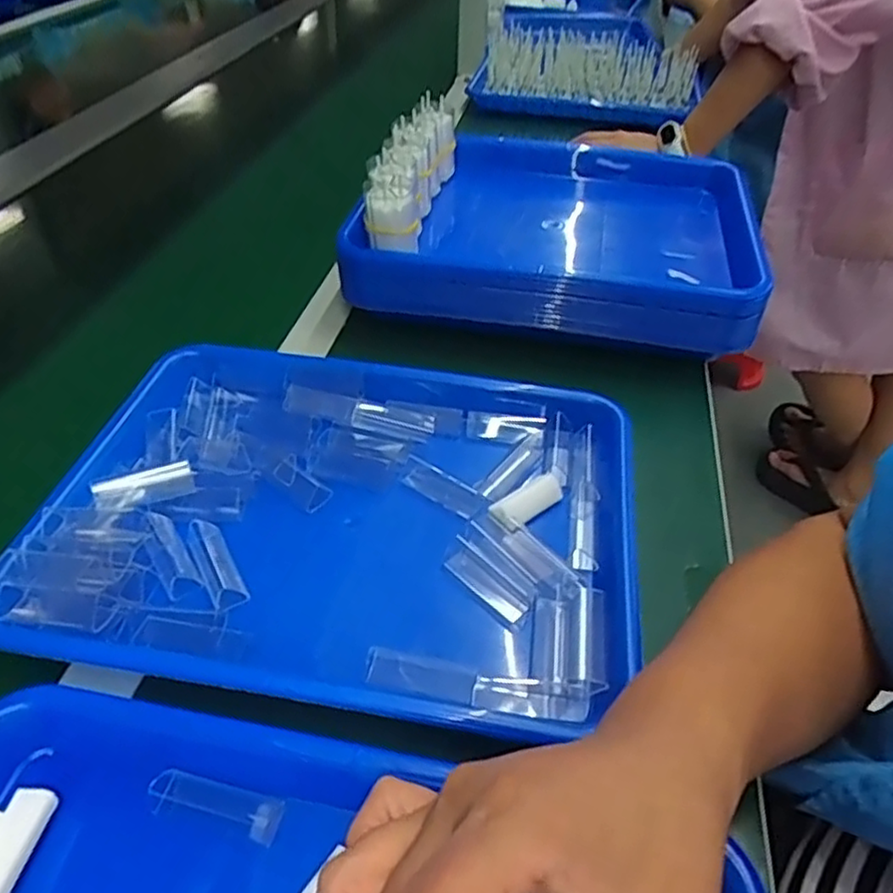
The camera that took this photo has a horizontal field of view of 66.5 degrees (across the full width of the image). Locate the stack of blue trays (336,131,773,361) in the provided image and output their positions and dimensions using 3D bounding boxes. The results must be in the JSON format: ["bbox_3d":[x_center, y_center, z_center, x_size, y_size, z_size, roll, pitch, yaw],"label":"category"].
[{"bbox_3d":[0.097,-0.191,0.608,0.322,0.069,0.251,9,44,8],"label":"stack of blue trays"}]

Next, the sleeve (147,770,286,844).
[{"bbox_3d":[-0.098,0.152,0.291,0.055,0.014,0.016,10,44,9],"label":"sleeve"}]

